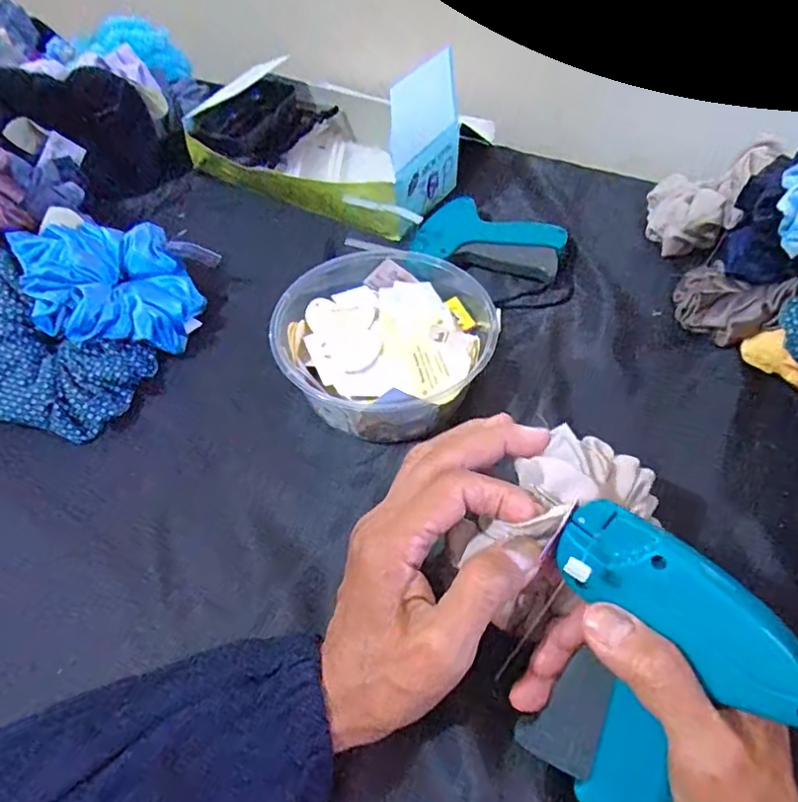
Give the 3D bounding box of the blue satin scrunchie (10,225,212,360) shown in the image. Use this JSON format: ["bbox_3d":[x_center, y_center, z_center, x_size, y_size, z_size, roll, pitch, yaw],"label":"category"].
[{"bbox_3d":[-0.209,-0.088,0.428,0.118,0.035,0.110,16,56,-25],"label":"blue satin scrunchie"}]

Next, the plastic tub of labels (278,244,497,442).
[{"bbox_3d":[-0.008,-0.041,0.403,0.136,0.061,0.142,-1,52,1],"label":"plastic tub of labels"}]

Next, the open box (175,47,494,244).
[{"bbox_3d":[-0.071,-0.250,0.533,0.232,0.117,0.135,21,55,17],"label":"open box"}]

